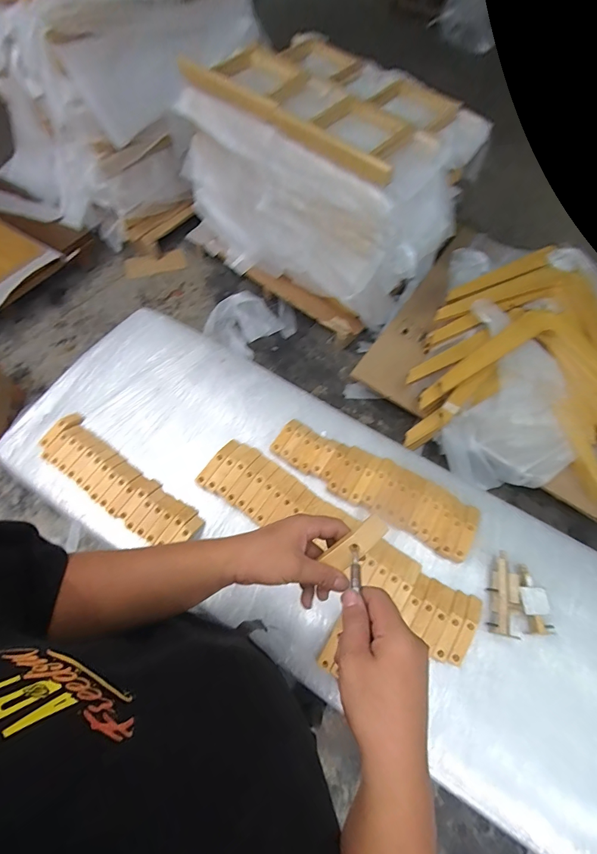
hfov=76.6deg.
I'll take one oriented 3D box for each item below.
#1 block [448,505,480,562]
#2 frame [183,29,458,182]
[{"bbox_3d":[0.343,0.216,0.771,0.028,0.034,0.130,30,66,12],"label":"block"},{"bbox_3d":[0.139,-1.250,1.409,0.892,0.091,0.727,39,65,12],"label":"frame"}]

